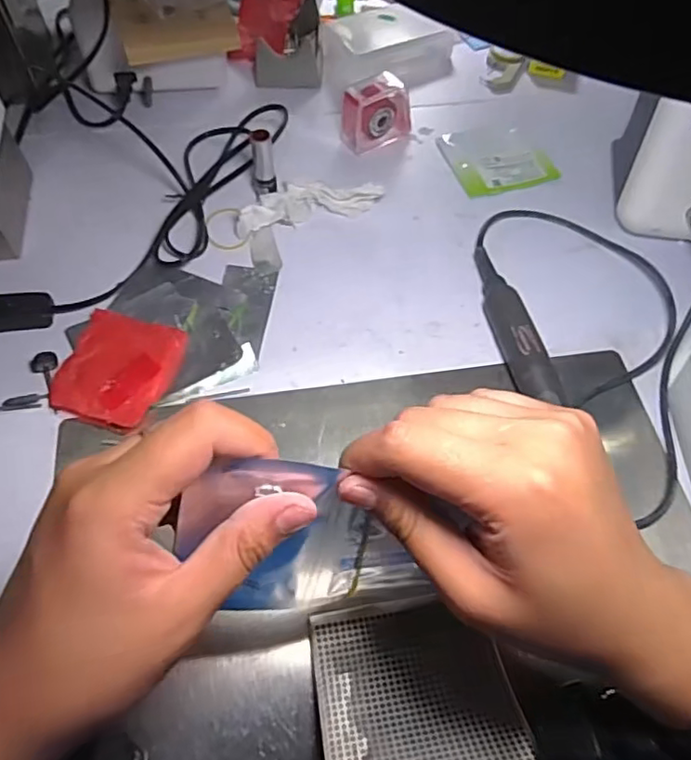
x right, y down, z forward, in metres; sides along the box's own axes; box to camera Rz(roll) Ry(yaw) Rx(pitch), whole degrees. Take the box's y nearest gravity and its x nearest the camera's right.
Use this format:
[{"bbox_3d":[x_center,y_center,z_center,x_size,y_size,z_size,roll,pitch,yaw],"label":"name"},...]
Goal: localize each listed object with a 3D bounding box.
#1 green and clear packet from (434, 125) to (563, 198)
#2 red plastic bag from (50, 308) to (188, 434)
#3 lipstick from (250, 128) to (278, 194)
[{"bbox_3d":[0.137,-0.203,0.543,0.088,0.007,0.075,-17,62,-11],"label":"green and clear packet"},{"bbox_3d":[-0.159,-0.008,0.417,0.076,0.006,0.082,19,61,9],"label":"red plastic bag"},{"bbox_3d":[-0.067,-0.177,0.490,0.018,0.056,0.017,-5,60,-4],"label":"lipstick"}]

